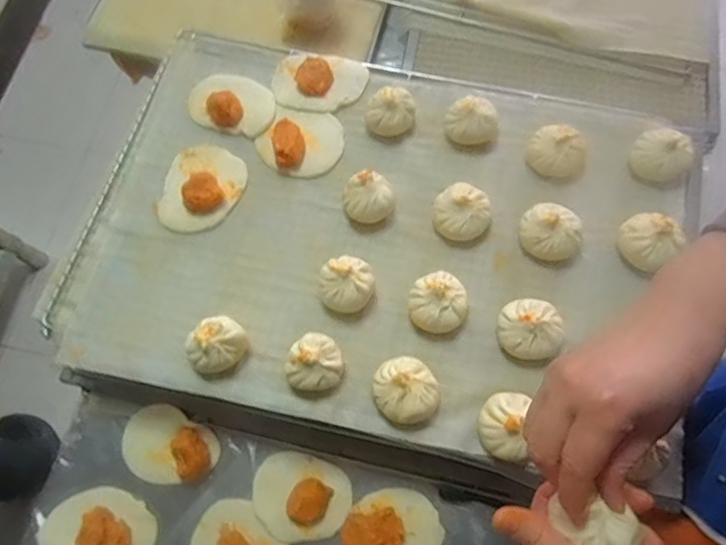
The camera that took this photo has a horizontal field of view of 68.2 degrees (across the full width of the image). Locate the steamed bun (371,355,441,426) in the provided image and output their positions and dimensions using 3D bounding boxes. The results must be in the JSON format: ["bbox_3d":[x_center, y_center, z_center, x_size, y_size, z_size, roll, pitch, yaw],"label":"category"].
[{"bbox_3d":[0.039,0.109,0.495,0.056,0.040,0.062,-40,72,-12],"label":"steamed bun"}]

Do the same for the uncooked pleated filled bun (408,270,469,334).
[{"bbox_3d":[0.073,0.029,0.521,0.054,0.040,0.057,-1,68,2],"label":"uncooked pleated filled bun"}]

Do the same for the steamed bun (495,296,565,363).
[{"bbox_3d":[0.158,0.054,0.508,0.055,0.035,0.059,-1,68,2],"label":"steamed bun"}]

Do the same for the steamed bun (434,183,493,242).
[{"bbox_3d":[0.101,-0.062,0.554,0.056,0.046,0.057,-1,68,2],"label":"steamed bun"}]

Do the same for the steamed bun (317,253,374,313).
[{"bbox_3d":[-0.016,0.011,0.528,0.052,0.040,0.052,-1,68,2],"label":"steamed bun"}]

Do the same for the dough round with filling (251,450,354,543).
[{"bbox_3d":[-0.065,0.233,0.555,0.101,0.026,0.082,16,72,8],"label":"dough round with filling"}]

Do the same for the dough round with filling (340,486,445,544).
[{"bbox_3d":[0.030,0.264,0.538,0.099,0.027,0.086,-12,70,-2],"label":"dough round with filling"}]

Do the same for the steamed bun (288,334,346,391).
[{"bbox_3d":[-0.044,0.084,0.501,0.050,0.045,0.049,-1,68,2],"label":"steamed bun"}]

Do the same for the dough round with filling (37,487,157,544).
[{"bbox_3d":[-0.275,0.270,0.558,0.110,0.017,0.083,17,72,8],"label":"dough round with filling"}]

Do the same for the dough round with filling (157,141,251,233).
[{"bbox_3d":[-0.176,-0.096,0.582,0.086,0.031,0.101,7,69,5],"label":"dough round with filling"}]

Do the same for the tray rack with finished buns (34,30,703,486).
[{"bbox_3d":[0.010,-0.049,0.560,0.609,0.051,0.424,13,70,7],"label":"tray rack with finished buns"}]

